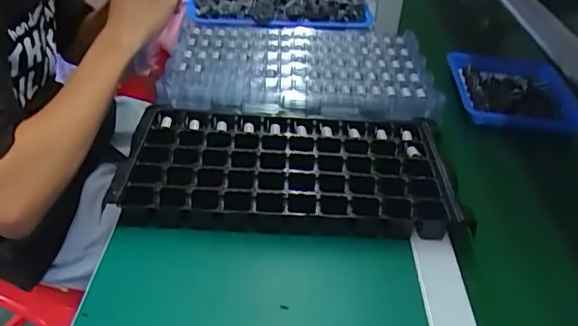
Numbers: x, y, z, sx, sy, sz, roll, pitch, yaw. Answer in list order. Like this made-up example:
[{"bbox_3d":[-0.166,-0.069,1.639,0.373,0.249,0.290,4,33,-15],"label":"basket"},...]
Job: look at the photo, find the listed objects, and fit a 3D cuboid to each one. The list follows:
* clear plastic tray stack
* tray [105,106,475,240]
[{"bbox_3d":[0.014,-0.139,0.813,0.374,0.044,0.258,6,34,4],"label":"clear plastic tray stack"},{"bbox_3d":[0.001,0.008,0.638,0.355,0.037,0.190,3,34,0],"label":"tray"}]

